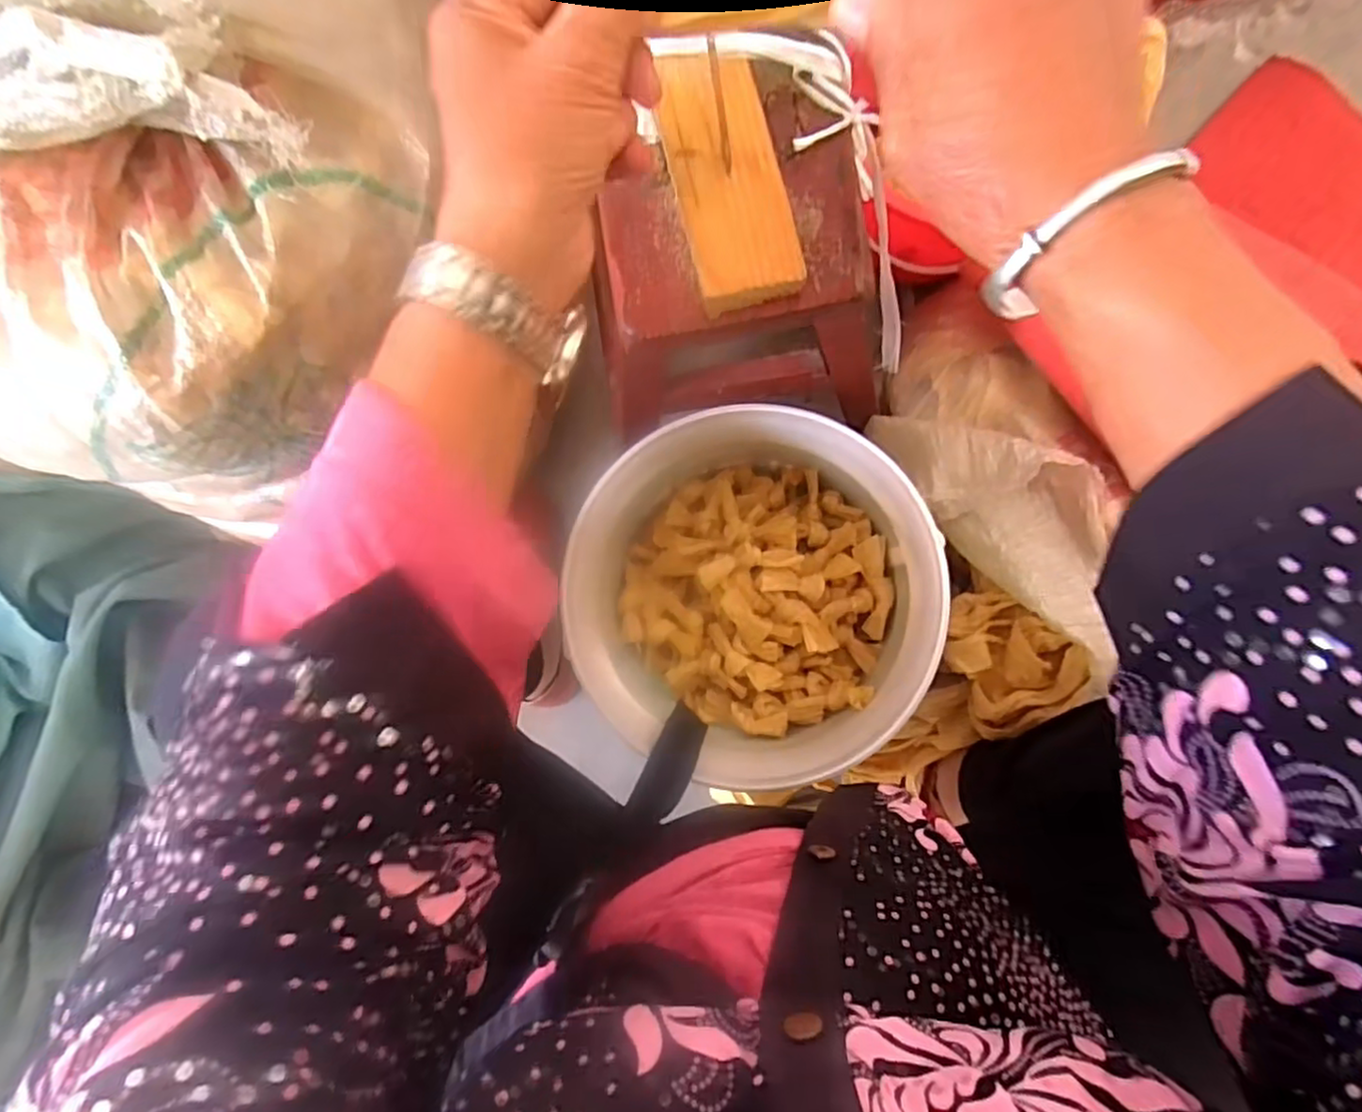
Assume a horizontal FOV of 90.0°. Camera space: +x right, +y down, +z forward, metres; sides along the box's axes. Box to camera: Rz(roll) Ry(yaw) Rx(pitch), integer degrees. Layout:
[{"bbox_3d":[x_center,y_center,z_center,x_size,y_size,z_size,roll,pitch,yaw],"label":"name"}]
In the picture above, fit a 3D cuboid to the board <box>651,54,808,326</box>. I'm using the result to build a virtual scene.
[{"bbox_3d":[0.021,-0.163,0.300,0.044,0.018,0.109,-14,85,5],"label":"board"}]

